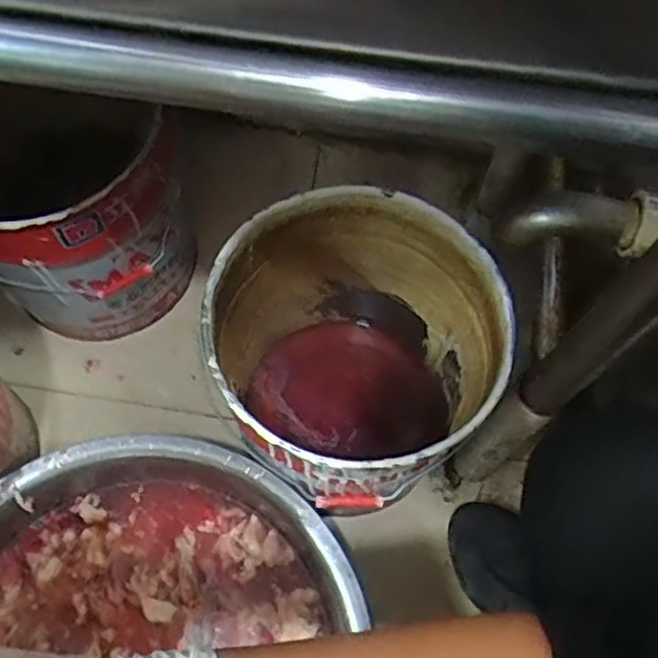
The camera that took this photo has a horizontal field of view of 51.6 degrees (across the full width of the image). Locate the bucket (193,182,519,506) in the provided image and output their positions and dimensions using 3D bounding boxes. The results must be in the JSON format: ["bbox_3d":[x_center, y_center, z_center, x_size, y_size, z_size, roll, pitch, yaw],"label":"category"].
[{"bbox_3d":[0.016,0.052,0.764,0.263,0.337,0.281,1,64,-3],"label":"bucket"}]

